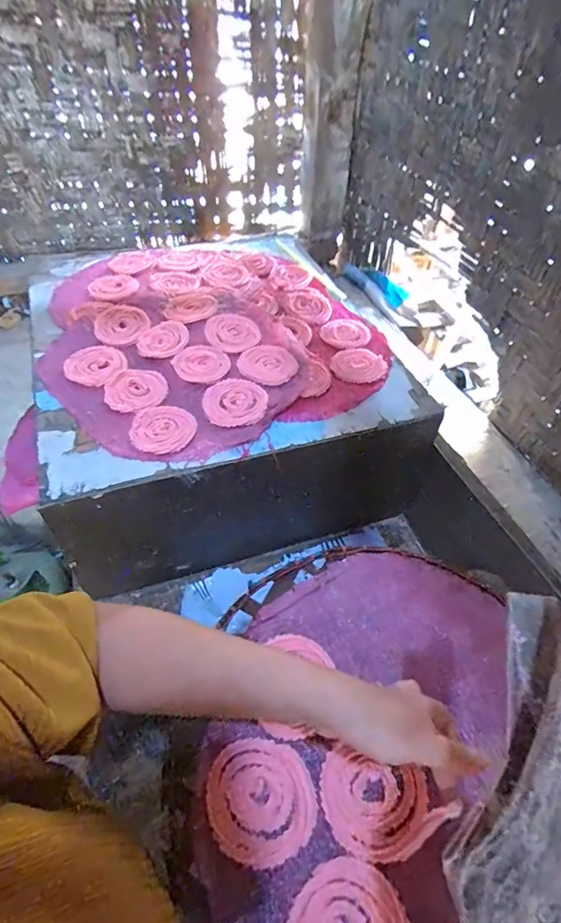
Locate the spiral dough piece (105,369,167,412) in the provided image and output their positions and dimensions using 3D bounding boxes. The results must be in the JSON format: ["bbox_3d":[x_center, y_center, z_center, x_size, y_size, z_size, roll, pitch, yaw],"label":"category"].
[{"bbox_3d":[-0.195,-0.099,0.632,0.077,0.005,0.088,-10,49,-12],"label":"spiral dough piece"}]

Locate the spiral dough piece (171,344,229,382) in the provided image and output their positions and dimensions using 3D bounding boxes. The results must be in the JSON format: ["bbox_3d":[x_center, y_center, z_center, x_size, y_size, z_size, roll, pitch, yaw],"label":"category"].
[{"bbox_3d":[-0.111,-0.139,0.666,0.076,0.014,0.070,2,48,-2],"label":"spiral dough piece"}]

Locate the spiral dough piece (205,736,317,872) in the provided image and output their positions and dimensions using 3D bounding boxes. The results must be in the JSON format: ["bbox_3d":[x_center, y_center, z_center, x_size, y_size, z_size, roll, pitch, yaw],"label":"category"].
[{"bbox_3d":[-0.015,0.262,0.365,0.080,0.005,0.081,2,48,-2],"label":"spiral dough piece"}]

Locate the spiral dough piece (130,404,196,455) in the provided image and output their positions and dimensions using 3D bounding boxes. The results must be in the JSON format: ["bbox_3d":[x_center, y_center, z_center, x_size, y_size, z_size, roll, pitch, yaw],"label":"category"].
[{"bbox_3d":[-0.146,-0.042,0.585,0.076,0.008,0.081,2,48,-2],"label":"spiral dough piece"}]

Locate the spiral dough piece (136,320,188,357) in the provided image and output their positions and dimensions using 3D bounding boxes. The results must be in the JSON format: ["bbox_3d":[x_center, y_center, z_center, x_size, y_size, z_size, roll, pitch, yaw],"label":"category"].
[{"bbox_3d":[-0.176,-0.181,0.702,0.076,0.006,0.077,-26,63,-3],"label":"spiral dough piece"}]

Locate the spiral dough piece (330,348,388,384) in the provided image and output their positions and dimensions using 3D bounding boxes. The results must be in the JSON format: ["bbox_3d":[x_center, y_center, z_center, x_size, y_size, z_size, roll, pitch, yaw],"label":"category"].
[{"bbox_3d":[0.114,-0.145,0.700,0.080,0.008,0.074,2,48,-2],"label":"spiral dough piece"}]

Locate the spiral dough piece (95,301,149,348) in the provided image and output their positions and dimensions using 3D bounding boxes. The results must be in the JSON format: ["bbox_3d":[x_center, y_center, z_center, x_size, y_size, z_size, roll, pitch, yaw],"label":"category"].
[{"bbox_3d":[-0.246,-0.214,0.727,0.078,0.015,0.096,-12,50,-13],"label":"spiral dough piece"}]

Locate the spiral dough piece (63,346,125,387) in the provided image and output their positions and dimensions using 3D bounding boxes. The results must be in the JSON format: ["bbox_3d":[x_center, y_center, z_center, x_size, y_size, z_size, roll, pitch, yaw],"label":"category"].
[{"bbox_3d":[-0.261,-0.138,0.665,0.088,0.006,0.086,2,48,-2],"label":"spiral dough piece"}]

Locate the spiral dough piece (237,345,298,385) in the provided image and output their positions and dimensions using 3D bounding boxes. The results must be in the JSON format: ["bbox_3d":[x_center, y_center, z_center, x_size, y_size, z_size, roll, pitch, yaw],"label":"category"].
[{"bbox_3d":[-0.019,-0.141,0.674,0.085,0.008,0.078,2,48,-2],"label":"spiral dough piece"}]

